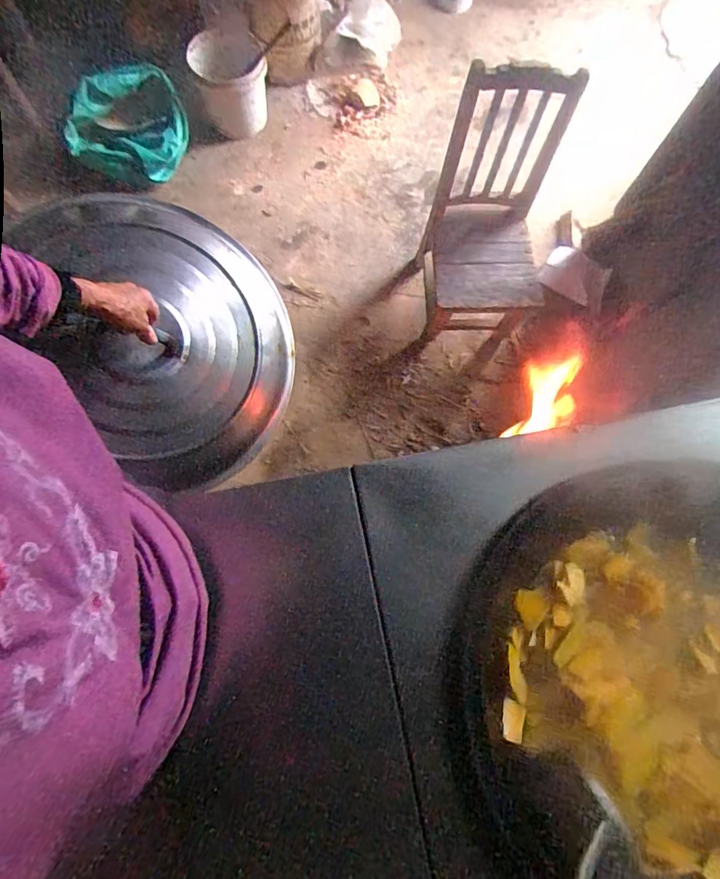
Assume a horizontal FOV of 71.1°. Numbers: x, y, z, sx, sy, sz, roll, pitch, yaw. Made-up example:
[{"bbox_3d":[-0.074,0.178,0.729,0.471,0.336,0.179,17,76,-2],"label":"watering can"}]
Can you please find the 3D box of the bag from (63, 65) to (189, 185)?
[{"bbox_3d":[-0.732,-0.976,1.575,0.354,0.182,0.269,-17,75,-7],"label":"bag"}]

